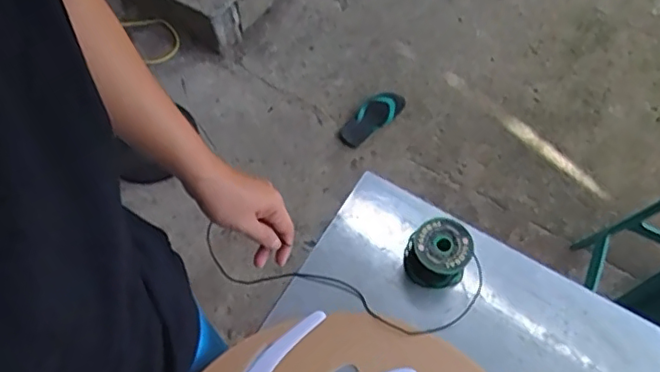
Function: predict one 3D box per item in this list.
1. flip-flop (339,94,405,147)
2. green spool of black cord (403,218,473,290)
[{"bbox_3d":[0.123,-0.202,1.718,0.098,0.036,0.225,38,67,19],"label":"flip-flop"},{"bbox_3d":[0.134,0.086,0.724,0.069,0.066,0.071,1,62,-2],"label":"green spool of black cord"}]

